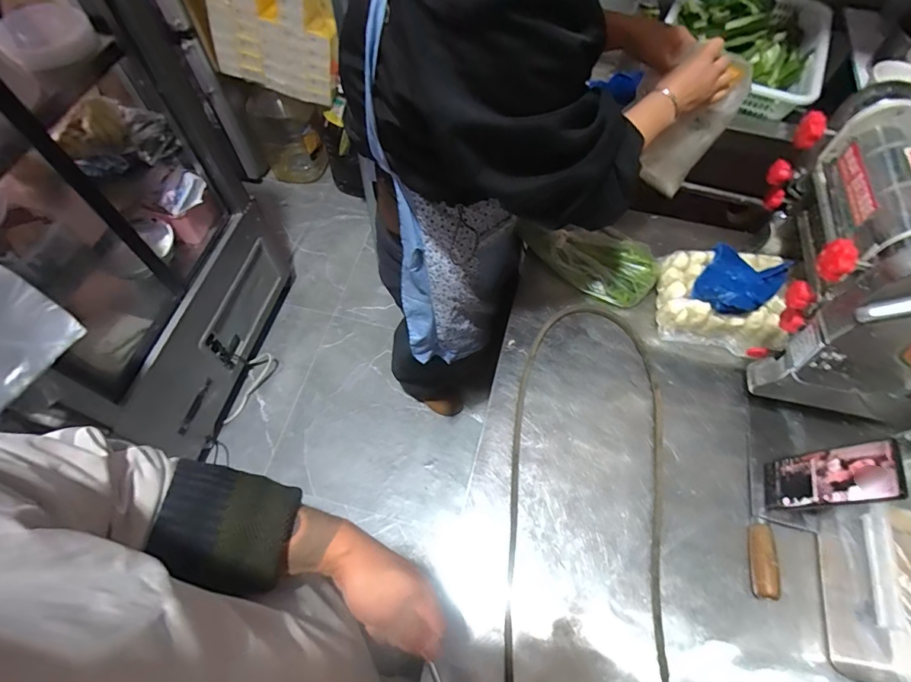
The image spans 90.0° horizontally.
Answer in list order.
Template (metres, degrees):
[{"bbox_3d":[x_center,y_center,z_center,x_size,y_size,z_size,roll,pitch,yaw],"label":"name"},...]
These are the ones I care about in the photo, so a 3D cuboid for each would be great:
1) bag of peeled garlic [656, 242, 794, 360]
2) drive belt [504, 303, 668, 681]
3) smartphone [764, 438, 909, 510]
[{"bbox_3d":[0.438,-0.074,0.764,0.175,0.123,0.167,1,61,0],"label":"bag of peeled garlic"},{"bbox_3d":[0.185,0.266,0.636,0.223,0.014,0.753,9,62,4],"label":"drive belt"},{"bbox_3d":[0.485,0.180,0.598,0.012,0.167,0.073,24,58,-12],"label":"smartphone"}]

